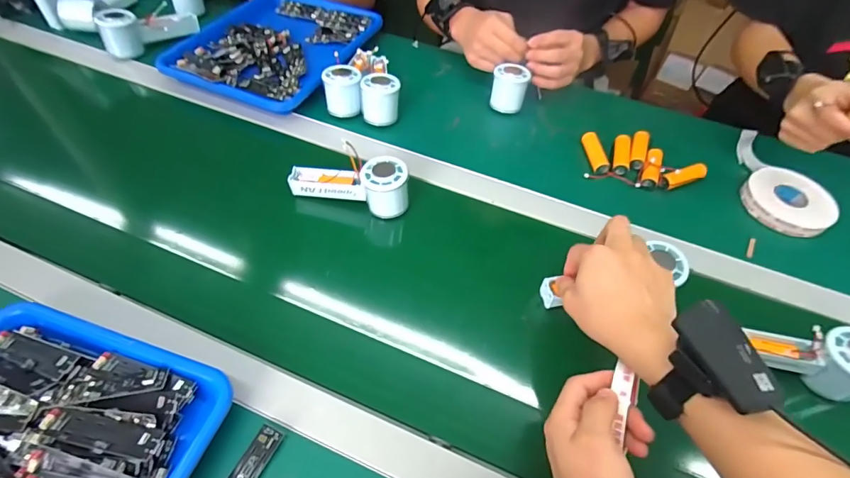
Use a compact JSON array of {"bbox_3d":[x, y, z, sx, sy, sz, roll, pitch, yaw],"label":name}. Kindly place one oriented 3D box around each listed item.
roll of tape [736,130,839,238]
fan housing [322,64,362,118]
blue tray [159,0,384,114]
[{"bbox_3d":[0.513,-0.090,0.610,0.114,0.035,0.199,17,56,9],"label":"roll of tape"},{"bbox_3d":[-0.125,-0.226,0.651,0.056,0.053,0.058,-7,56,-8],"label":"fan housing"},{"bbox_3d":[-0.257,-0.351,0.760,0.291,0.041,0.353,18,56,9],"label":"blue tray"}]

